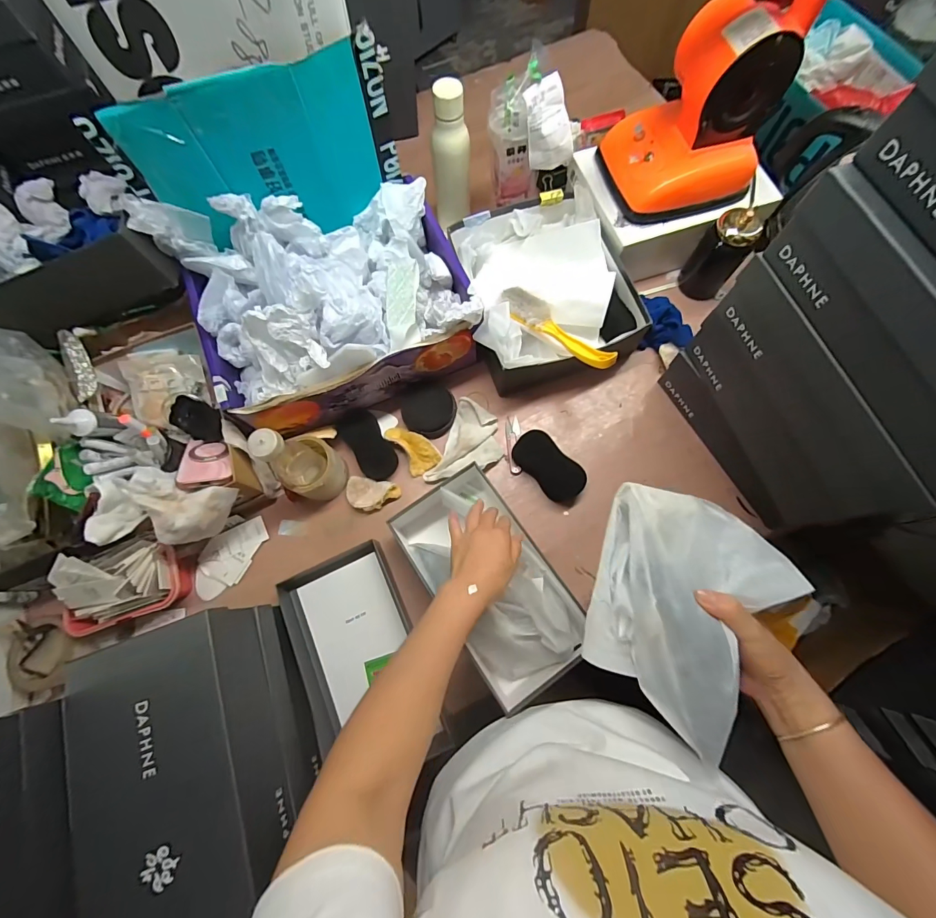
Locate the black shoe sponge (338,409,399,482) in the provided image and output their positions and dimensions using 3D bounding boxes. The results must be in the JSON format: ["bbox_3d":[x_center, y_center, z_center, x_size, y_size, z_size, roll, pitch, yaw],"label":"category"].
[{"bbox_3d":[-0.167,-0.025,0.674,0.062,0.012,0.128,-33,84,-10],"label":"black shoe sponge"}]

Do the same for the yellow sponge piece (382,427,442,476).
[{"bbox_3d":[-0.093,-0.023,0.667,0.055,0.024,0.096,-35,76,-8],"label":"yellow sponge piece"}]

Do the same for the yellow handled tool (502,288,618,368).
[{"bbox_3d":[0.136,-0.208,0.621,0.217,0.043,0.055,39,79,12],"label":"yellow handled tool"}]

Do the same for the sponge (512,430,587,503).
[{"bbox_3d":[0.131,0.012,0.652,0.061,0.035,0.126,-41,76,-9],"label":"sponge"}]

